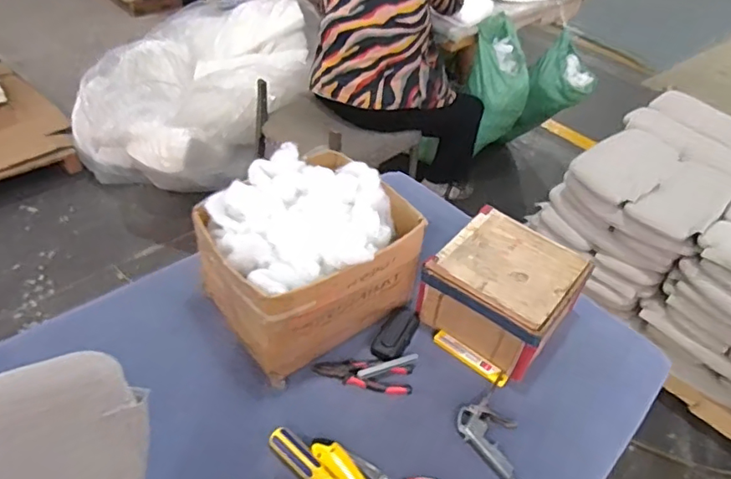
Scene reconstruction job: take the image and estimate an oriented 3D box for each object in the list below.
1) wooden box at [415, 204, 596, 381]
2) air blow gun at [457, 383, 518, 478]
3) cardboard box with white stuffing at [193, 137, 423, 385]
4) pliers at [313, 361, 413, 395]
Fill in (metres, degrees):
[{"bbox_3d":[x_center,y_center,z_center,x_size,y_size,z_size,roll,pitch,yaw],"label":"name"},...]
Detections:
[{"bbox_3d":[0.233,0.086,0.935,0.211,0.123,0.217,31,49,24],"label":"wooden box"},{"bbox_3d":[0.205,0.296,0.804,0.098,0.018,0.142,-21,49,-28],"label":"air blow gun"},{"bbox_3d":[-0.102,0.018,0.890,0.294,0.222,0.270,-29,52,-33],"label":"cardboard box with white stuffing"},{"bbox_3d":[-0.003,0.212,0.861,0.154,0.012,0.054,10,42,4],"label":"pliers"}]

